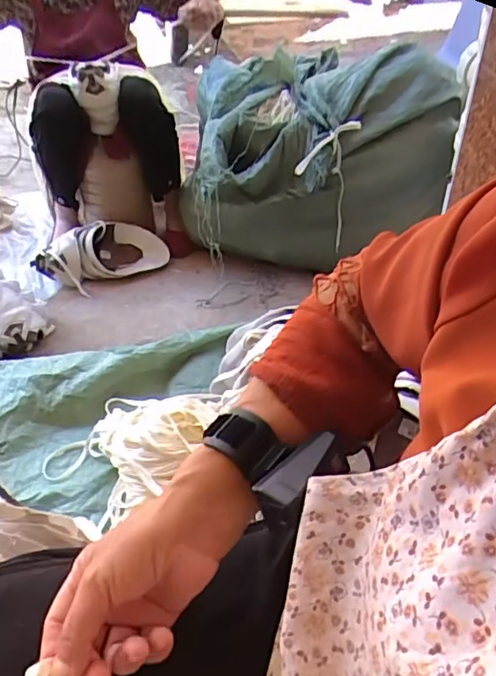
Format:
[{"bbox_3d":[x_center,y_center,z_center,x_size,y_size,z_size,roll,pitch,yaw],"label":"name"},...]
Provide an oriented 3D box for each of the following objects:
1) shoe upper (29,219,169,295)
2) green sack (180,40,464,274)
[{"bbox_3d":[-0.425,-0.248,1.631,0.380,0.117,0.169,-11,44,-8],"label":"shoe upper"},{"bbox_3d":[0.170,-0.486,1.574,0.687,0.487,0.510,-17,46,-14],"label":"green sack"}]

